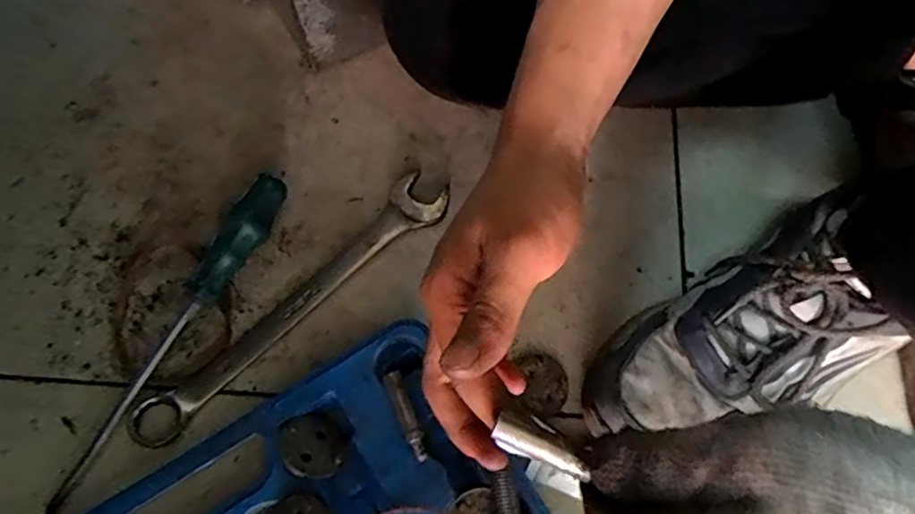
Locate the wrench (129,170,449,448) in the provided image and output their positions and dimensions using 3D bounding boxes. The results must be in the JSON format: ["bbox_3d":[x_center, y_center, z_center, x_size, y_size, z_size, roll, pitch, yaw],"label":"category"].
[{"bbox_3d":[-0.107,0.032,0.426,0.039,0.010,0.252,43,75,14],"label":"wrench"}]

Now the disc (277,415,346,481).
[{"bbox_3d":[-0.088,0.114,0.377,0.039,0.004,0.037,10,58,-17],"label":"disc"}]

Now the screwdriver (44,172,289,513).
[{"bbox_3d":[-0.184,0.049,0.406,0.023,0.032,0.240,27,72,10],"label":"screwdriver"}]

